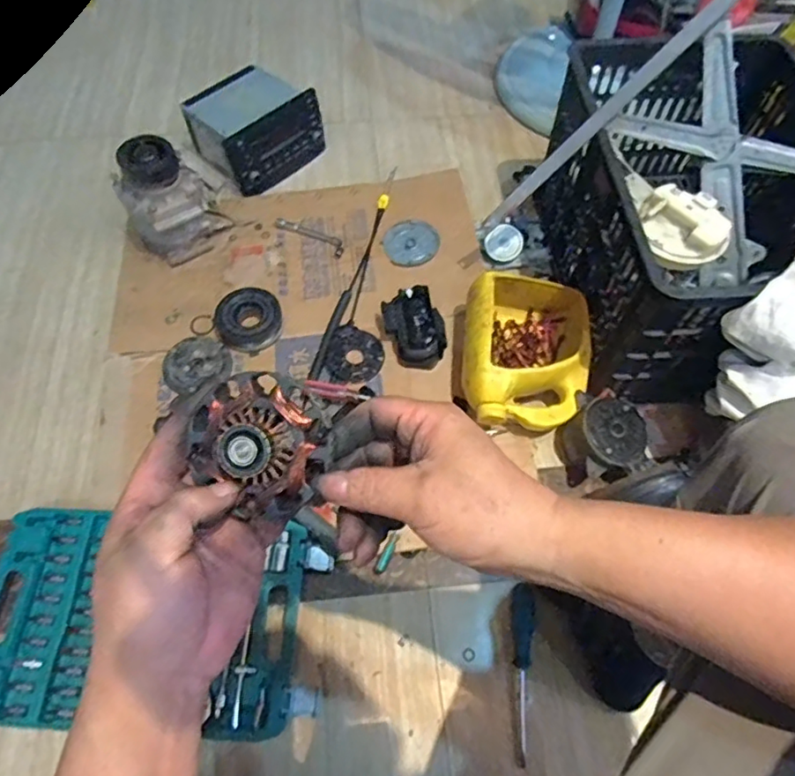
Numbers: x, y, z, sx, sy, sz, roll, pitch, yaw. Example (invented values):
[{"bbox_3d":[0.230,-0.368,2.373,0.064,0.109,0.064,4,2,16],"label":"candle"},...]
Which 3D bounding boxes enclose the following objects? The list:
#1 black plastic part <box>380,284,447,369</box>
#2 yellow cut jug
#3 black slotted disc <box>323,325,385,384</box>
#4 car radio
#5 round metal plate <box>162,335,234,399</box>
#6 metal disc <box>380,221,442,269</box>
[{"bbox_3d":[0.028,-0.091,0.900,0.081,0.068,0.118,-22,63,-8],"label":"black plastic part"},{"bbox_3d":[0.188,-0.050,0.846,0.180,0.117,0.229,7,63,7],"label":"yellow cut jug"},{"bbox_3d":[-0.071,-0.053,0.909,0.090,0.014,0.102,-26,62,-11],"label":"black slotted disc"},{"bbox_3d":[-0.274,-0.500,1.111,0.194,0.117,0.204,39,71,21],"label":"car radio"},{"bbox_3d":[-0.314,-0.037,0.902,0.101,0.018,0.098,-2,60,3],"label":"round metal plate"},{"bbox_3d":[0.023,-0.258,1.027,0.100,0.010,0.097,-2,60,3],"label":"metal disc"}]

